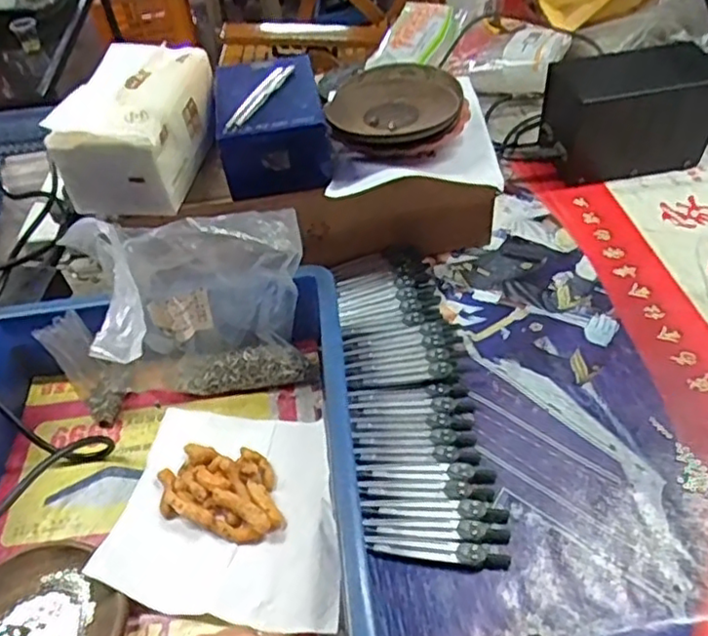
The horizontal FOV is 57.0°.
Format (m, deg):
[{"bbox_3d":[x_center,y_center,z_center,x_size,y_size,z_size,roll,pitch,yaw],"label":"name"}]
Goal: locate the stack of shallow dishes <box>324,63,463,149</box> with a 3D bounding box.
[{"bbox_3d":[0.036,-0.199,0.611,0.122,0.032,0.136,-6,45,1],"label":"stack of shallow dishes"}]

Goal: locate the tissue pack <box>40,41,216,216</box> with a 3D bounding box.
[{"bbox_3d":[-0.186,-0.171,0.583,0.095,0.093,0.153,5,46,11],"label":"tissue pack"}]

